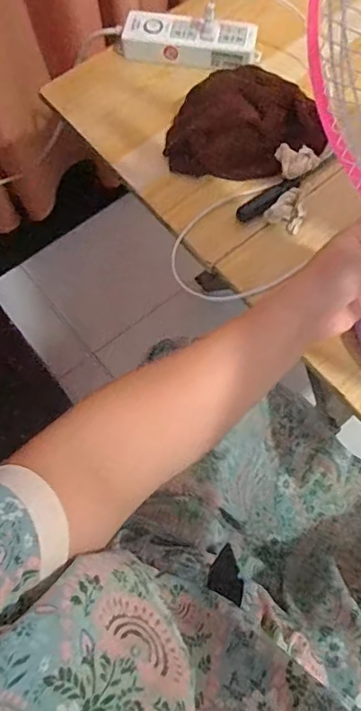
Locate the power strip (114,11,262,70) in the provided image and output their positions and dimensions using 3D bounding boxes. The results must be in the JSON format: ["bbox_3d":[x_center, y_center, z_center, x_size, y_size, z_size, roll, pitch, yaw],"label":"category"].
[{"bbox_3d":[0.009,-0.410,0.672,0.189,0.041,0.060,11,68,7],"label":"power strip"}]

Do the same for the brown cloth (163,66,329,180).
[{"bbox_3d":[0.065,-0.276,0.618,0.162,0.043,0.130,6,68,5],"label":"brown cloth"}]

